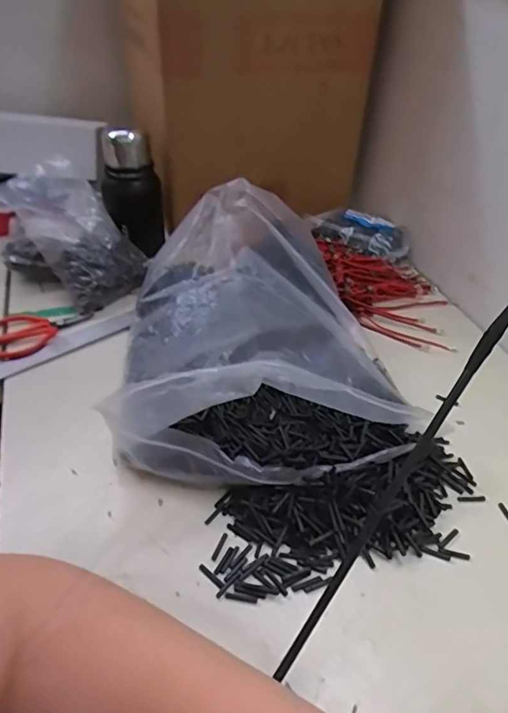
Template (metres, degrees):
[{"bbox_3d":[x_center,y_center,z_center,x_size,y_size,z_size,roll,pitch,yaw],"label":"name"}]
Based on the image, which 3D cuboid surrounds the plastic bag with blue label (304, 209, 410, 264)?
[{"bbox_3d":[0.168,-0.199,0.804,0.162,0.032,0.085,24,45,23],"label":"plastic bag with blue label"}]

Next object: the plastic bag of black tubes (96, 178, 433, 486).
[{"bbox_3d":[-0.002,-0.036,0.562,0.275,0.124,0.376,-1,41,-5],"label":"plastic bag of black tubes"}]

